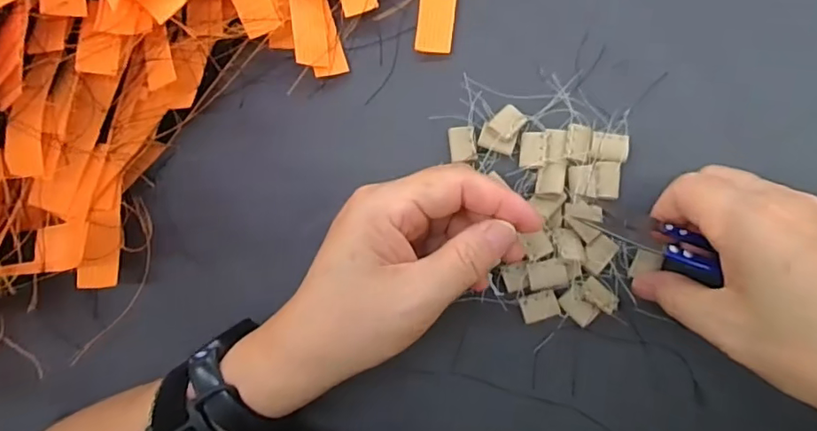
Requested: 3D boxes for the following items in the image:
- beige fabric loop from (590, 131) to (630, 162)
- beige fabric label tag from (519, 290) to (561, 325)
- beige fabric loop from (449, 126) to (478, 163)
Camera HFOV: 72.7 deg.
[{"bbox_3d":[0.109,-0.037,0.301,0.020,0.005,0.015,9,88,9],"label":"beige fabric loop"},{"bbox_3d":[0.071,0.049,0.299,0.019,0.004,0.014,-19,84,7],"label":"beige fabric label tag"},{"bbox_3d":[0.031,-0.040,0.313,0.015,0.009,0.020,-7,86,8],"label":"beige fabric loop"}]

